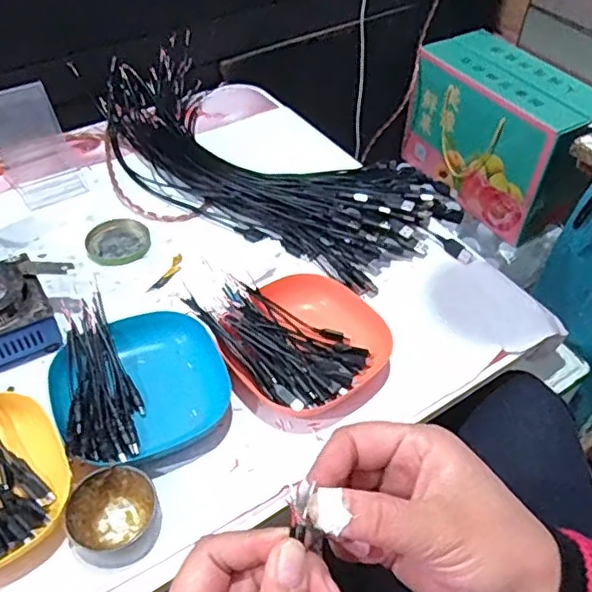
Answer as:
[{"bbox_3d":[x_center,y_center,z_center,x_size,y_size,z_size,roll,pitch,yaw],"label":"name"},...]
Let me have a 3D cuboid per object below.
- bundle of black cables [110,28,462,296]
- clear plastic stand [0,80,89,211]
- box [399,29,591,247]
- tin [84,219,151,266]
[{"bbox_3d":[-0.034,-0.165,0.727,0.502,0.053,0.222,27,53,20],"label":"bundle of black cables"},{"bbox_3d":[-0.302,-0.175,0.707,0.078,0.092,0.096,-24,53,-22],"label":"clear plastic stand"},{"bbox_3d":[0.372,-0.297,1.118,0.156,0.232,0.326,-28,55,-25],"label":"box"},{"bbox_3d":[-0.192,-0.058,0.657,0.067,0.017,0.063,1,48,-1],"label":"tin"}]

